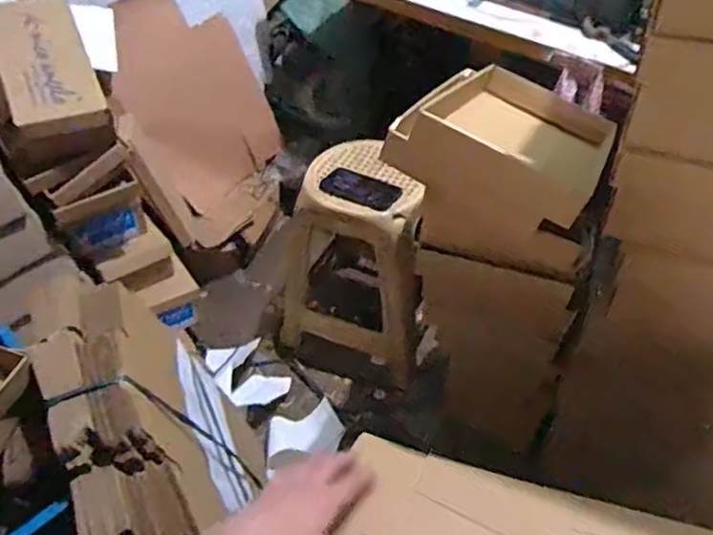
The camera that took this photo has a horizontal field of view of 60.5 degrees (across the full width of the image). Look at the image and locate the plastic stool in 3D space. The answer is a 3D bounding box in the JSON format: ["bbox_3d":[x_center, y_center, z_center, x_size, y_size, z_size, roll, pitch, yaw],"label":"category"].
[{"bbox_3d":[-0.001,-0.021,1.404,0.334,0.420,0.320,12,47,16],"label":"plastic stool"}]

